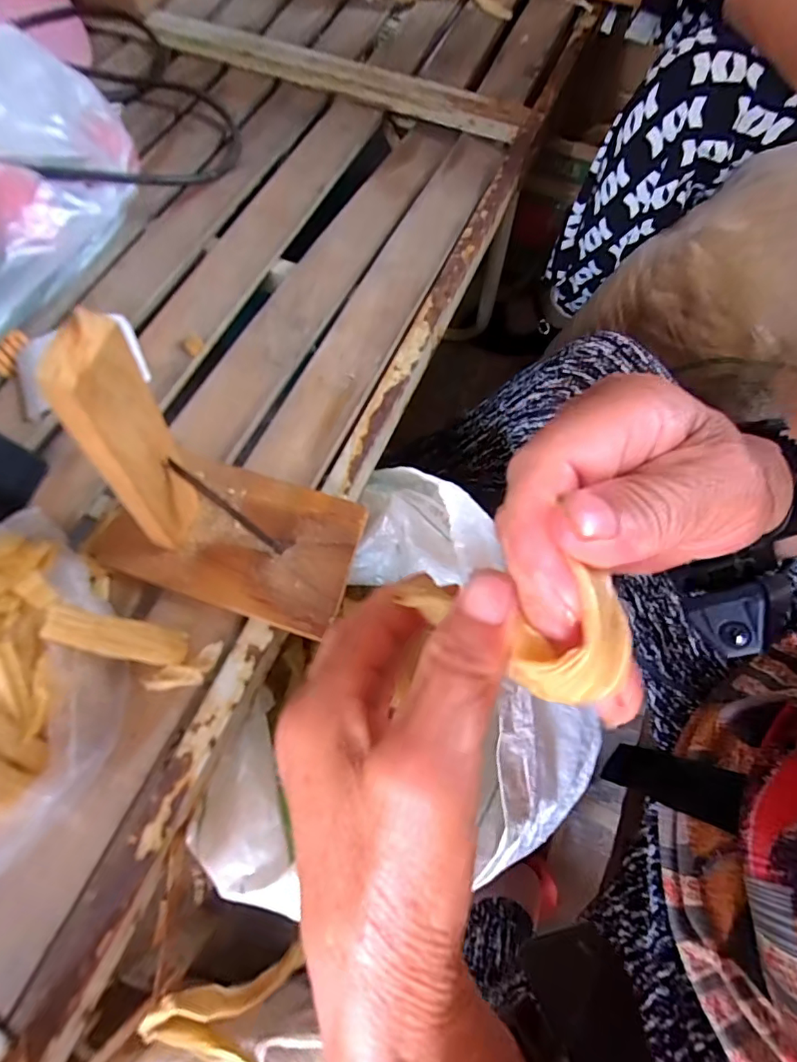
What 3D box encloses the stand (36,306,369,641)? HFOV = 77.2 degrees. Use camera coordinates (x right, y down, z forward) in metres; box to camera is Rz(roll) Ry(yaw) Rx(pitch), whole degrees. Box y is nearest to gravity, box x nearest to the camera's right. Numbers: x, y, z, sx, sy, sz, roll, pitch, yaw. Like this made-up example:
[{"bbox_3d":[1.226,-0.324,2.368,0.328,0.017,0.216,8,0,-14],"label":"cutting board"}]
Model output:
[{"bbox_3d":[-0.118,-0.026,0.291,0.176,0.167,0.103,15,67,6],"label":"stand"}]

